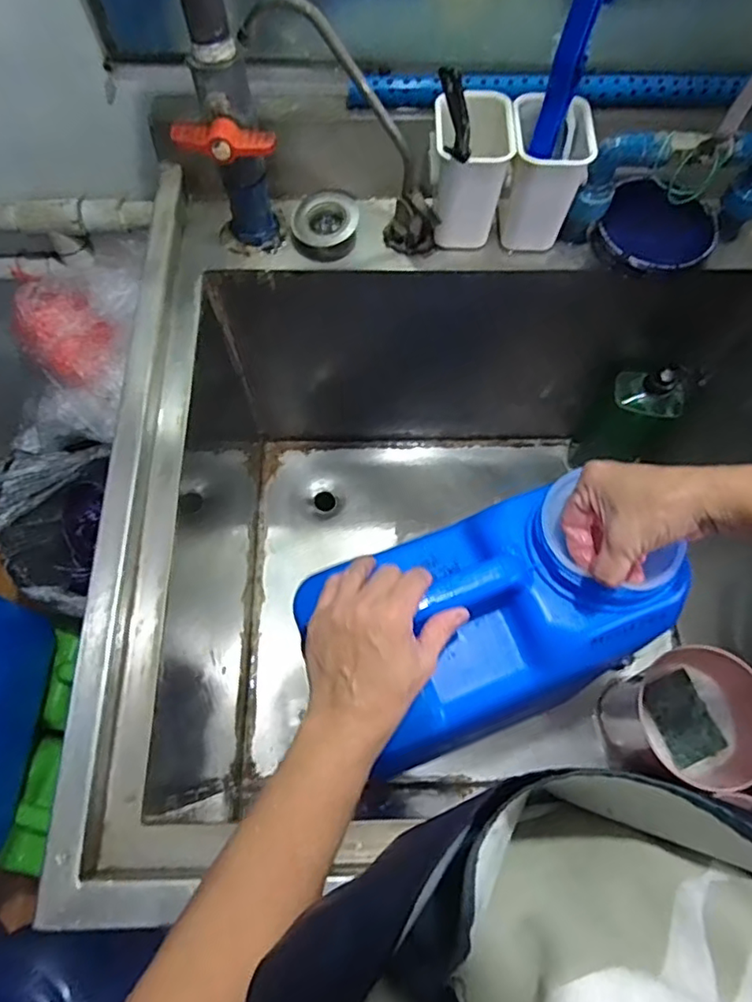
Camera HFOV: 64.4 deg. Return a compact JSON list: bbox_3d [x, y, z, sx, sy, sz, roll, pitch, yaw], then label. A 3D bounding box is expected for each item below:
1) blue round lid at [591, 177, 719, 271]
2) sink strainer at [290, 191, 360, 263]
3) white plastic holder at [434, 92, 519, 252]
[{"bbox_3d":[0.294,-0.284,0.626,0.110,0.025,0.108,0,71,1],"label":"blue round lid"},{"bbox_3d":[-0.054,-0.296,0.631,0.074,0.021,0.065,-26,71,-11],"label":"sink strainer"},{"bbox_3d":[0.089,-0.322,0.593,0.072,0.116,0.082,2,68,0],"label":"white plastic holder"}]

